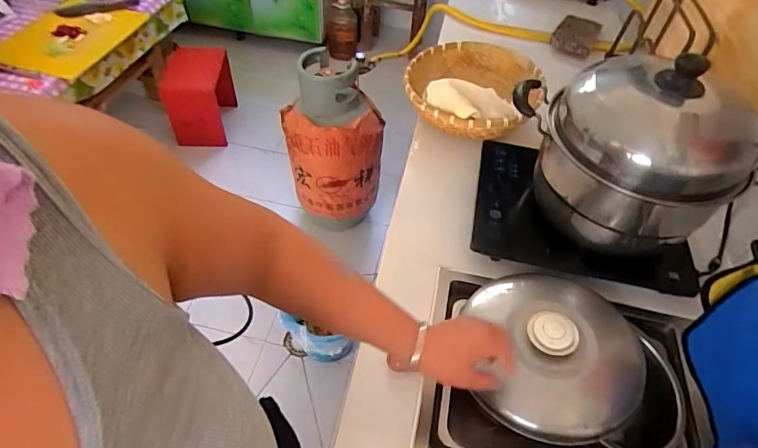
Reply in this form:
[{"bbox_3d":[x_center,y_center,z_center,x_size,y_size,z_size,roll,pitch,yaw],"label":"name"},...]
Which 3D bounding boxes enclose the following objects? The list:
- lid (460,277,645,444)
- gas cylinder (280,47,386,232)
[{"bbox_3d":[0.247,0.165,0.663,0.270,0.070,0.257,2,50,-2],"label":"lid"},{"bbox_3d":[-0.157,-0.284,1.593,0.321,0.581,0.290,-1,50,-5],"label":"gas cylinder"}]

